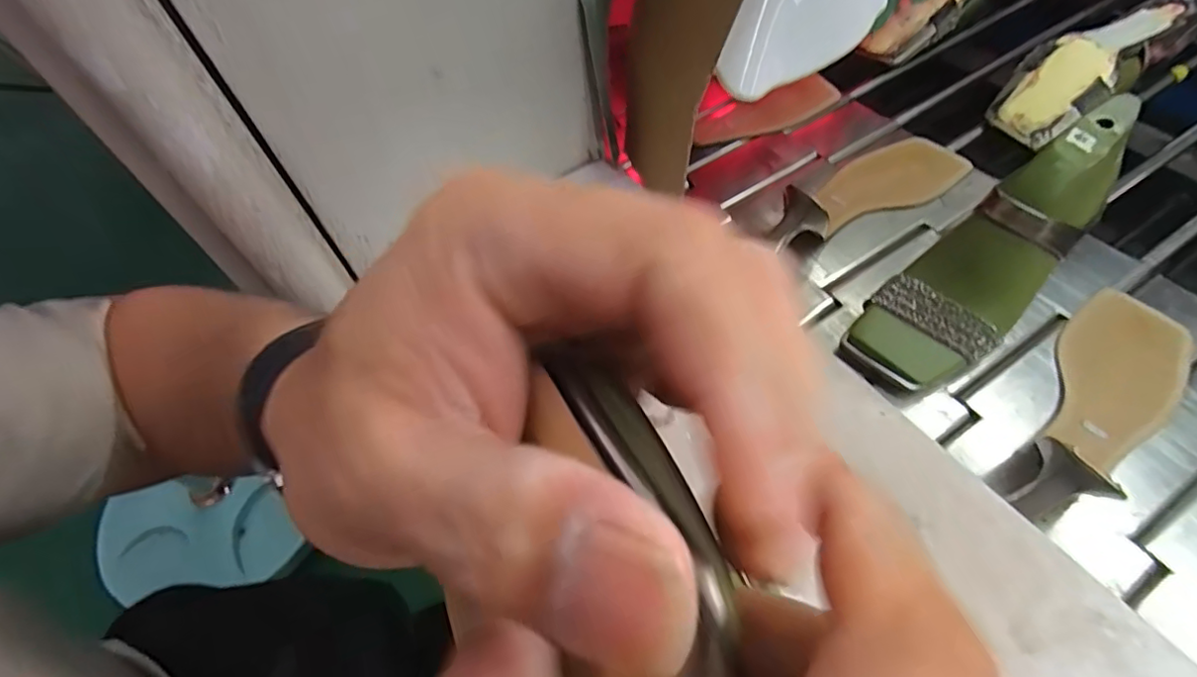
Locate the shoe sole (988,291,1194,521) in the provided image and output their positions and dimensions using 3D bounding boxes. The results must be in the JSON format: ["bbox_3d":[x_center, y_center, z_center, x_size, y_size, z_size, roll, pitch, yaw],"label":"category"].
[{"bbox_3d":[0.344,0.035,0.378,0.233,0.056,0.078,-38,60,-18],"label":"shoe sole"}]

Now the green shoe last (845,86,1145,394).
[{"bbox_3d":[0.287,-0.058,0.401,0.226,0.063,0.076,-51,60,15],"label":"green shoe last"}]

